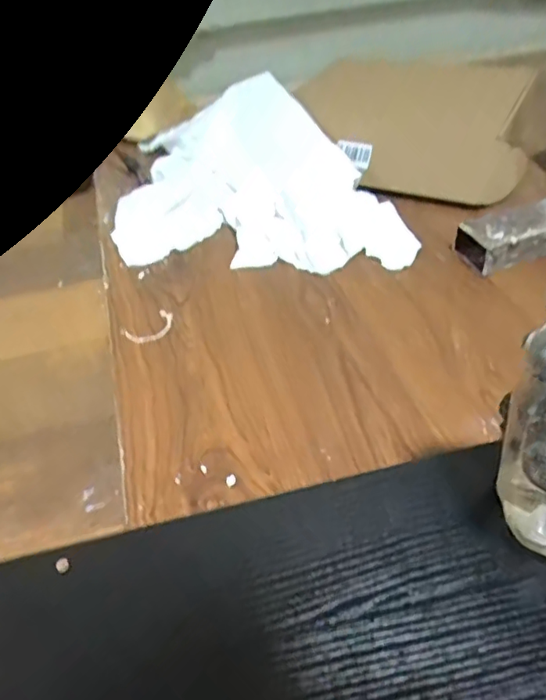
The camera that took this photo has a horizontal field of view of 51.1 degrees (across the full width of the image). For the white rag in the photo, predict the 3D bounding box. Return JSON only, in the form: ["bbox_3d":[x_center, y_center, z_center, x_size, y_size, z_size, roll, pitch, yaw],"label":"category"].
[{"bbox_3d":[-0.036,-0.259,0.789,0.358,0.086,0.423,-7,42,1],"label":"white rag"}]

